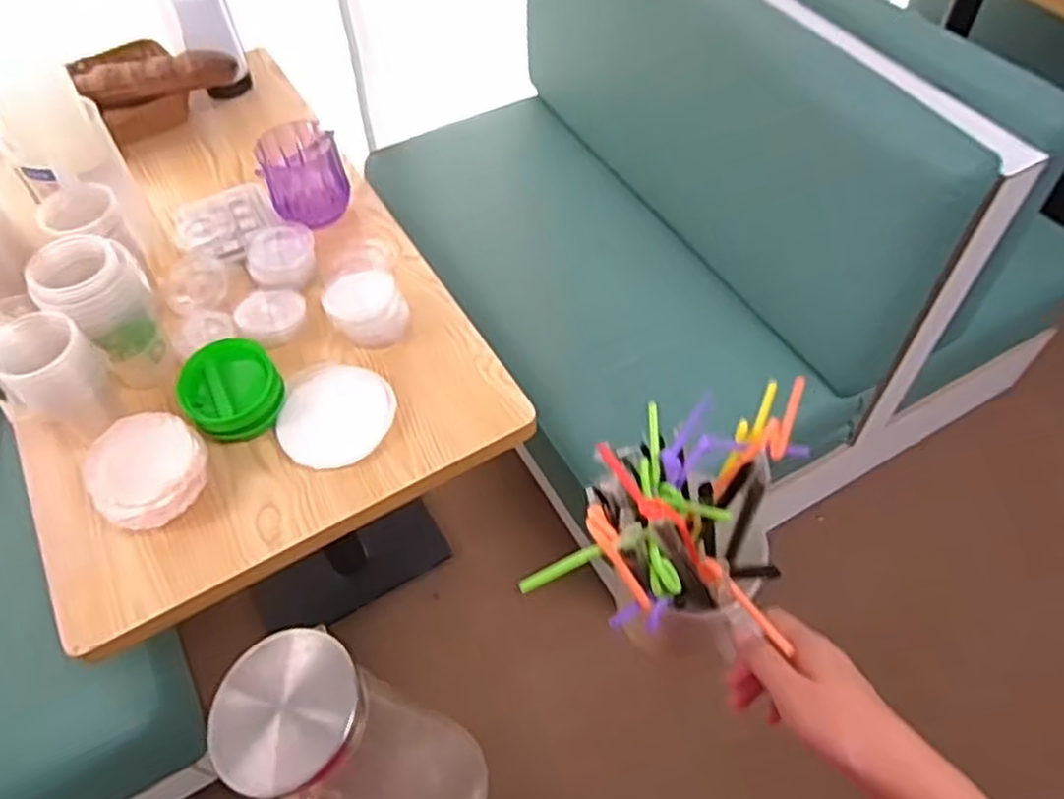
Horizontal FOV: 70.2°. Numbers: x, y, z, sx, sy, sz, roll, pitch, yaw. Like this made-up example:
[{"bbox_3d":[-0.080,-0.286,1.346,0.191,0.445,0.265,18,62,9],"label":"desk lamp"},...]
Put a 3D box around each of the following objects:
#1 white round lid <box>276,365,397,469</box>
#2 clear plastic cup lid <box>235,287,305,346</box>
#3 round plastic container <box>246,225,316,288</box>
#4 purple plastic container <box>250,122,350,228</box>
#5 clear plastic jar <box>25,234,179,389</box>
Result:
[{"bbox_3d":[-0.254,0.020,0.982,0.139,0.015,0.146,-2,55,2],"label":"white round lid"},{"bbox_3d":[-0.370,-0.123,1.076,0.090,0.025,0.101,-17,56,-8],"label":"clear plastic cup lid"},{"bbox_3d":[-0.377,-0.214,1.142,0.095,0.038,0.101,-2,55,2],"label":"round plastic container"},{"bbox_3d":[-0.353,-0.346,1.180,0.124,0.100,0.129,-17,56,-8],"label":"purple plastic container"},{"bbox_3d":[-0.532,-0.113,0.958,0.110,0.200,0.110,-2,55,2],"label":"clear plastic jar"}]

